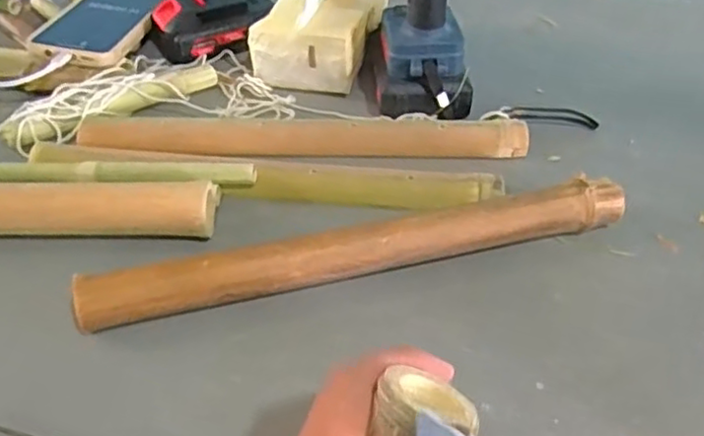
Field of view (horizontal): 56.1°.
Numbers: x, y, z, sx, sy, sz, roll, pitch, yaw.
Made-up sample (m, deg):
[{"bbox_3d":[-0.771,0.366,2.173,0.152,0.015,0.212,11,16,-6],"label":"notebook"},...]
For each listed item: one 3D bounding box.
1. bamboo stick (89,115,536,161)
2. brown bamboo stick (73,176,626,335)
[{"bbox_3d":[-0.036,-0.061,0.507,0.331,0.027,0.025,1,43,0],"label":"bamboo stick"},{"bbox_3d":[0.008,0.021,0.405,0.331,0.035,0.024,-10,44,-11],"label":"brown bamboo stick"}]

